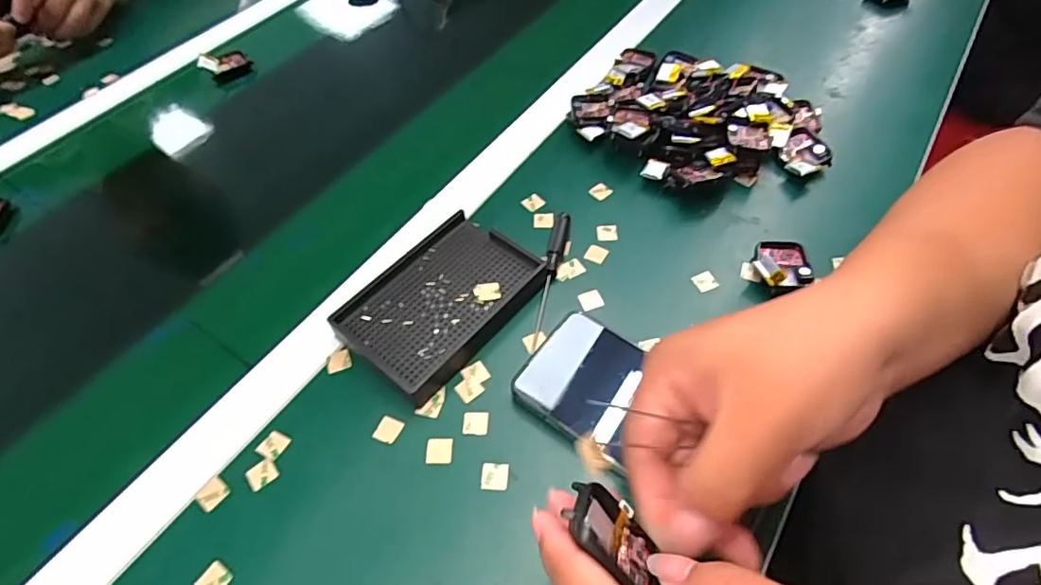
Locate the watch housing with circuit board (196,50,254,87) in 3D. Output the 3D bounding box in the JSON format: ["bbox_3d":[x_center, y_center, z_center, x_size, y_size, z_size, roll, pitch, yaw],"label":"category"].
[{"bbox_3d":[-0.342,-0.264,0.627,0.052,0.034,0.024,-33,58,-18],"label":"watch housing with circuit board"}]

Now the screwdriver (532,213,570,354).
[{"bbox_3d":[0.022,-0.013,0.410,0.011,0.015,0.120,9,55,11],"label":"screwdriver"}]

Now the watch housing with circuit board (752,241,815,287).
[{"bbox_3d":[0.194,-0.021,0.405,0.042,0.019,0.043,0,54,5],"label":"watch housing with circuit board"}]

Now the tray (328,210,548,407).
[{"bbox_3d":[-0.057,0.006,0.399,0.095,0.023,0.135,34,63,26],"label":"tray"}]

